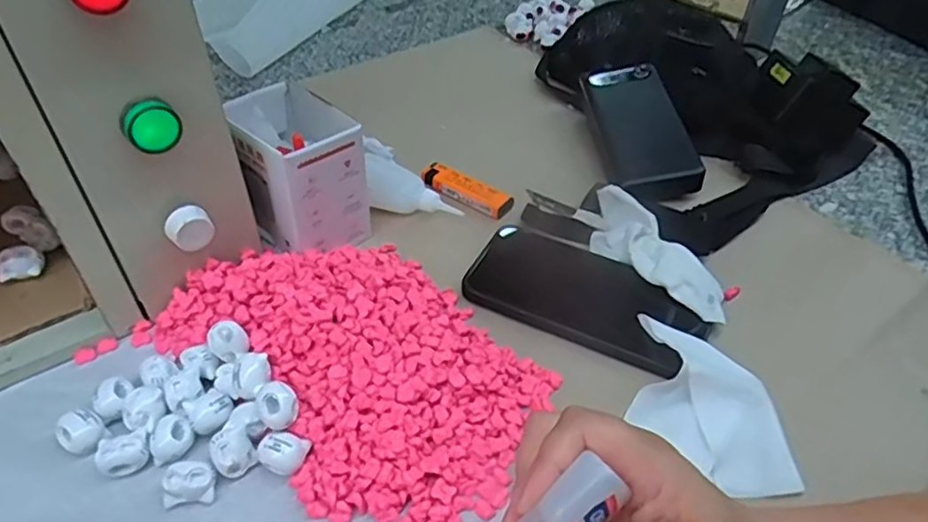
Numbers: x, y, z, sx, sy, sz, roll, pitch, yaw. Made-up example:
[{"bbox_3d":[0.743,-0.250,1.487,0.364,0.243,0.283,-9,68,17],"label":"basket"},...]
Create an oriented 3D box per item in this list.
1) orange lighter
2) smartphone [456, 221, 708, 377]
[{"bbox_3d":[0.001,-0.061,0.528,0.083,0.009,0.022,27,48,24],"label":"orange lighter"},{"bbox_3d":[0.082,0.020,0.442,0.156,0.013,0.081,22,46,20],"label":"smartphone"}]

